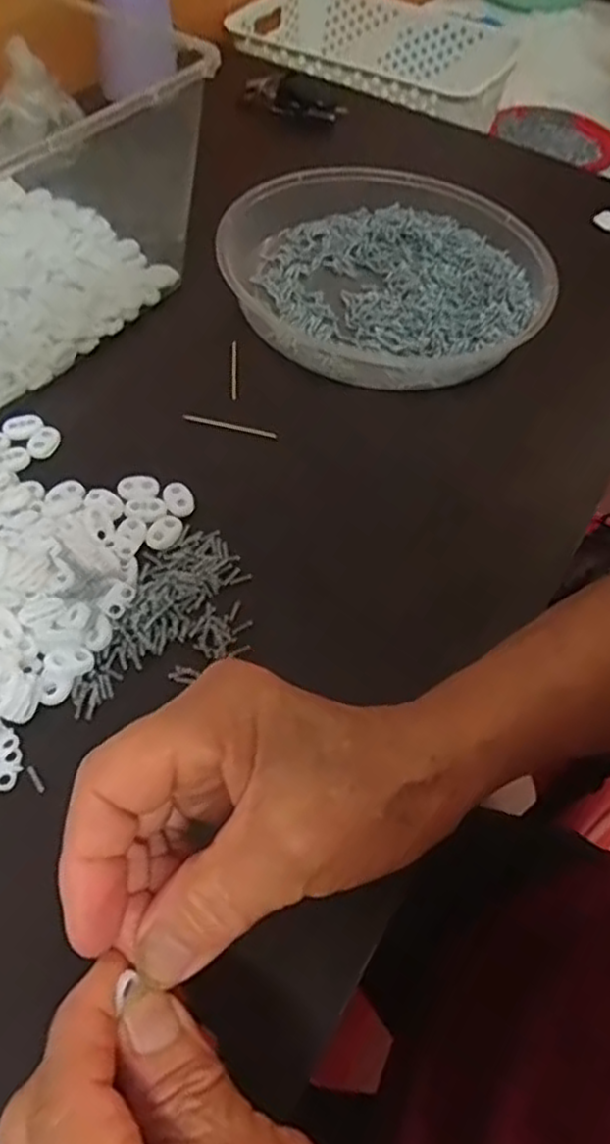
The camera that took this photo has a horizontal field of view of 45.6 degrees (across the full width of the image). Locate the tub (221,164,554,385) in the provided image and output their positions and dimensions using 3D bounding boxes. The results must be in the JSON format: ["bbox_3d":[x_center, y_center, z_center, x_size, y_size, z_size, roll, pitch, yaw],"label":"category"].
[{"bbox_3d":[0.060,-0.219,0.518,0.222,0.040,0.210,3,54,-4],"label":"tub"}]

